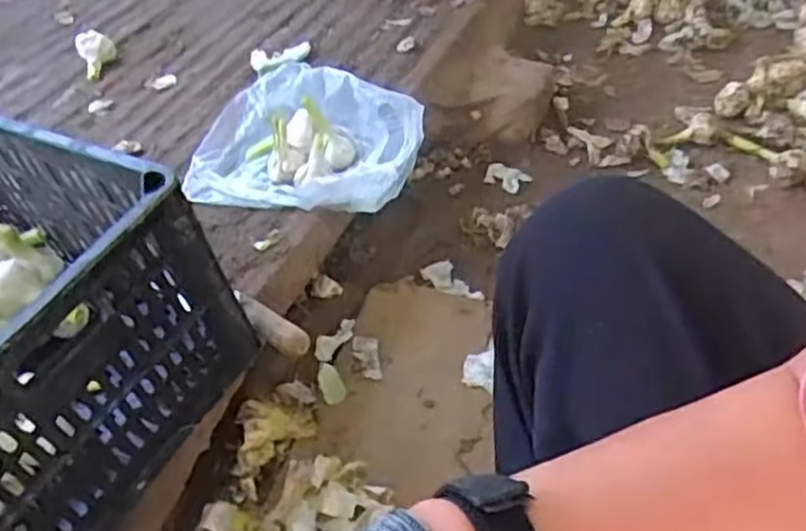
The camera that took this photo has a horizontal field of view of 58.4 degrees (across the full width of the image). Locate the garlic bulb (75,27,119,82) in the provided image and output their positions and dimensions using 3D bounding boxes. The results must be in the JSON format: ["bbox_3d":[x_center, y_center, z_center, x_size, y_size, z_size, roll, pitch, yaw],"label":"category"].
[{"bbox_3d":[-0.507,-0.353,1.201,0.058,0.054,0.076,-21,46,-14],"label":"garlic bulb"}]

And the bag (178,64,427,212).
[{"bbox_3d":[-0.123,-0.160,0.904,0.283,0.100,0.191,8,47,16],"label":"bag"}]

